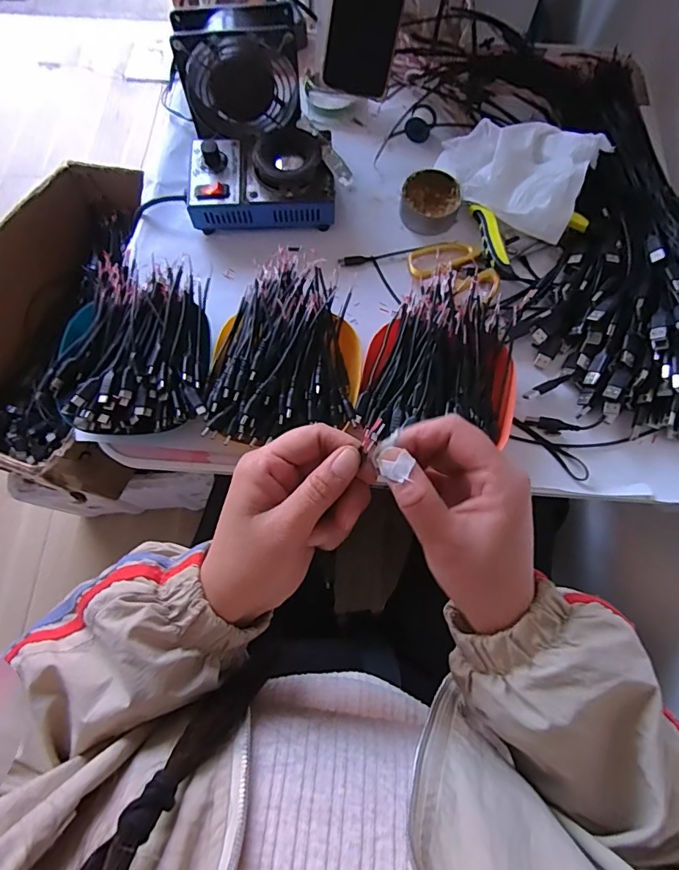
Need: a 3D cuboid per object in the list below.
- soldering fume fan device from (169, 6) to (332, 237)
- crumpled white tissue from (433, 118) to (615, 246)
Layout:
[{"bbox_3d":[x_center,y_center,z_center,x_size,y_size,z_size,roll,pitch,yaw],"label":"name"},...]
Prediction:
[{"bbox_3d":[-0.090,-0.325,0.487,0.145,0.096,0.194,-9,73,-3],"label":"soldering fume fan device"},{"bbox_3d":[0.191,-0.287,0.499,0.157,0.046,0.112,41,77,11],"label":"crumpled white tissue"}]

